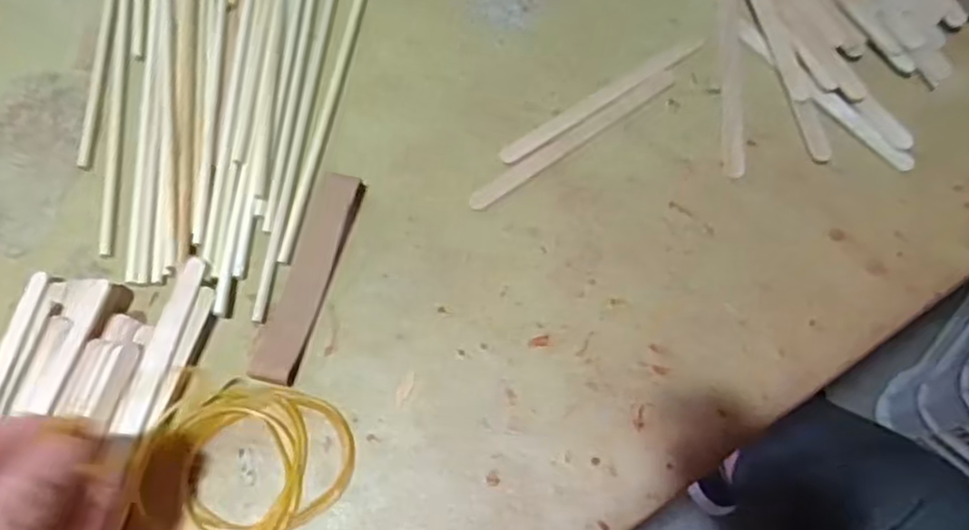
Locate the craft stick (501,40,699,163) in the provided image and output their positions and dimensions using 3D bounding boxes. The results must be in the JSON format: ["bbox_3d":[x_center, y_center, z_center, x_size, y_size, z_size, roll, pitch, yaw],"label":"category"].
[{"bbox_3d":[0.059,-0.084,0.356,0.118,0.004,0.010,-32,69,-10],"label":"craft stick"}]

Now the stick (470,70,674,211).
[{"bbox_3d":[0.044,-0.063,0.348,0.122,0.004,0.010,-34,70,-11],"label":"stick"}]

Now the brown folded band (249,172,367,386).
[{"bbox_3d":[-0.081,0.003,0.327,0.023,0.004,0.104,13,68,8],"label":"brown folded band"}]

